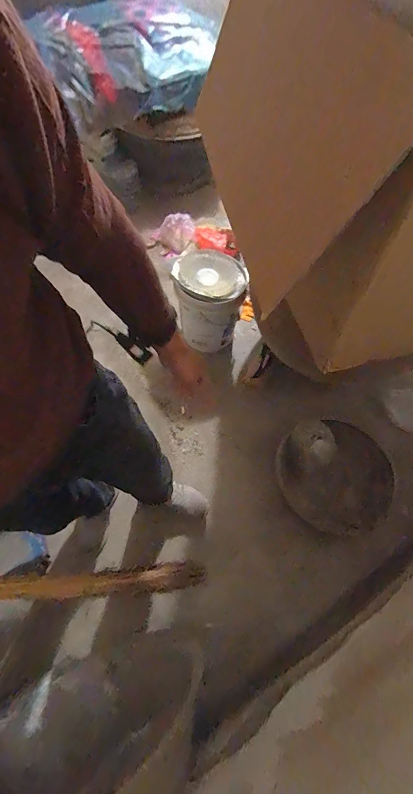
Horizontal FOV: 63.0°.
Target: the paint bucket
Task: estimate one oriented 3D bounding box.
[{"bbox_3d":[0.021,-0.433,1.559,0.287,0.405,0.291,0,63,-1],"label":"paint bucket"}]

